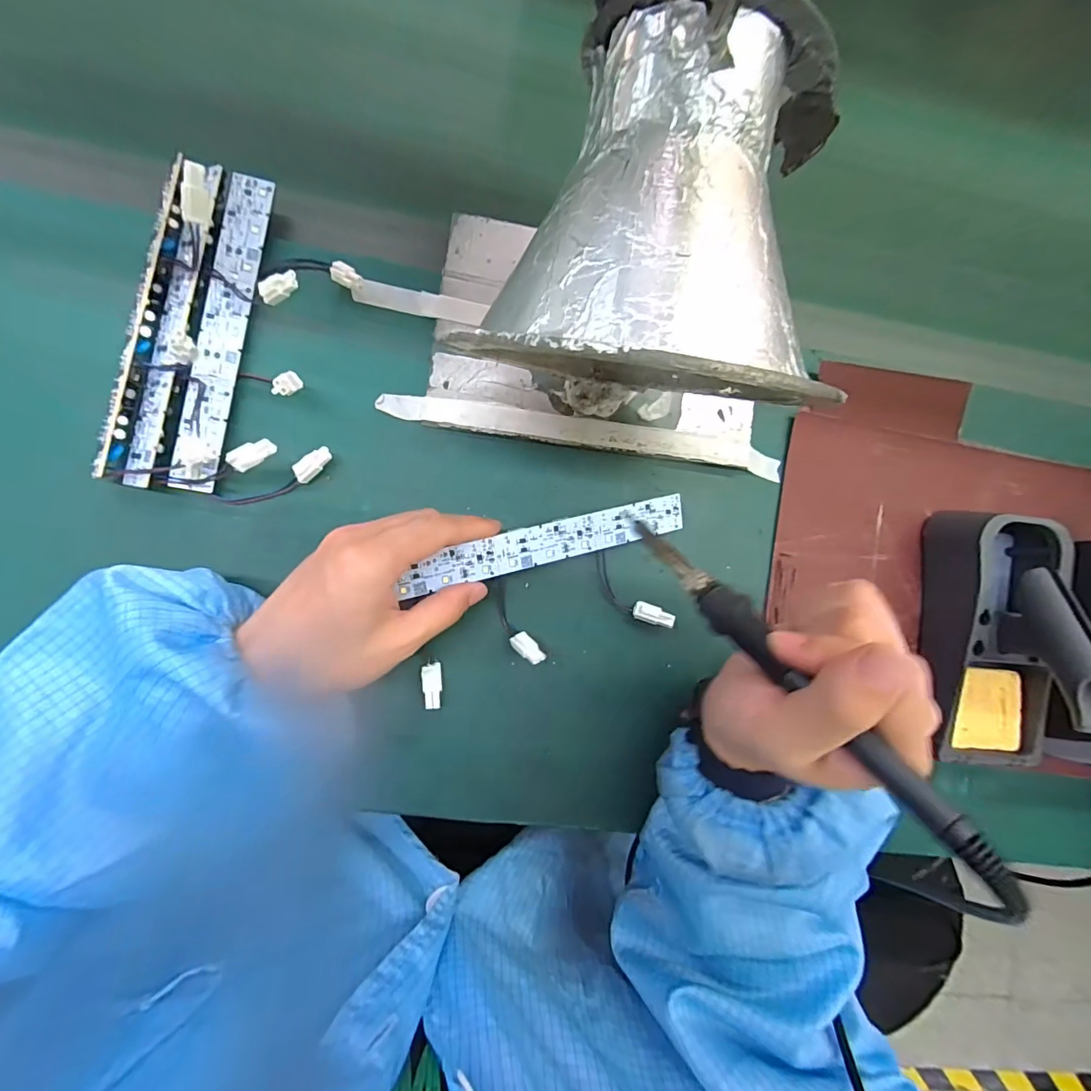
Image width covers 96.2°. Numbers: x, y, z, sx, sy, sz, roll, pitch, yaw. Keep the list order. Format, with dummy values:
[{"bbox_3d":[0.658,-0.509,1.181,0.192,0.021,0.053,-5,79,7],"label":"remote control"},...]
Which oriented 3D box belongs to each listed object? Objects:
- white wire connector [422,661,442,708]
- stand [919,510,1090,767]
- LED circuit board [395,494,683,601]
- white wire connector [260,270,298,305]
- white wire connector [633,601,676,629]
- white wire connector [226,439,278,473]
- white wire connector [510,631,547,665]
[{"bbox_3d":[-0.069,0.086,0.300,0.011,0.005,0.026,-4,87,-7],"label":"white wire connector"},{"bbox_3d":[0.310,0.063,0.317,0.070,0.083,0.167,7,86,-6],"label":"stand"},{"bbox_3d":[0.006,-0.002,0.300,0.179,0.008,0.023,-14,88,-17],"label":"LED circuit board"},{"bbox_3d":[-0.144,-0.139,0.263,0.025,0.011,0.008,-23,89,19],"label":"white wire connector"},{"bbox_3d":[0.071,0.045,0.319,0.027,0.004,0.012,20,83,12],"label":"white wire connector"},{"bbox_3d":[-0.158,-0.049,0.263,0.025,0.006,0.011,-28,91,-7],"label":"white wire connector"},{"bbox_3d":[-0.011,0.062,0.298,0.026,0.005,0.011,36,80,34],"label":"white wire connector"}]

